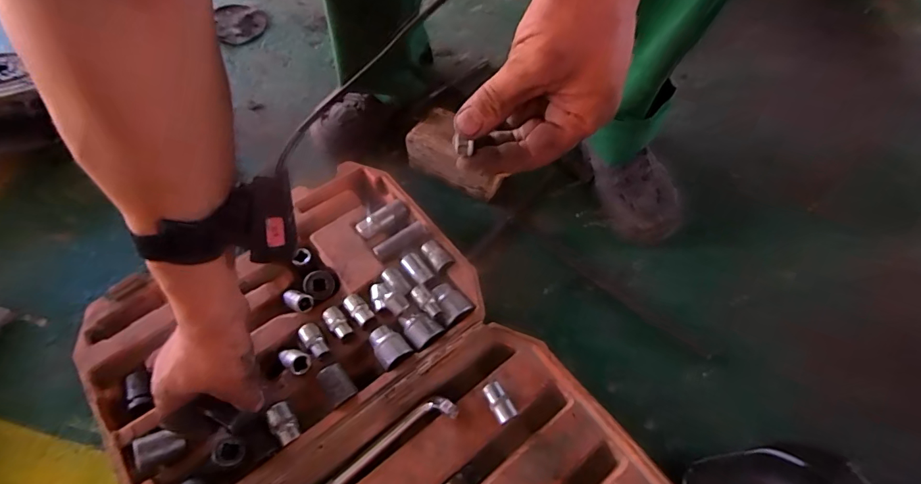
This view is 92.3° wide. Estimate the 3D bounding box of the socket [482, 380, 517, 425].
[{"bbox_3d":[0.038,0.163,0.448,0.020,0.025,0.041,-25,62,-15],"label":"socket"}]

